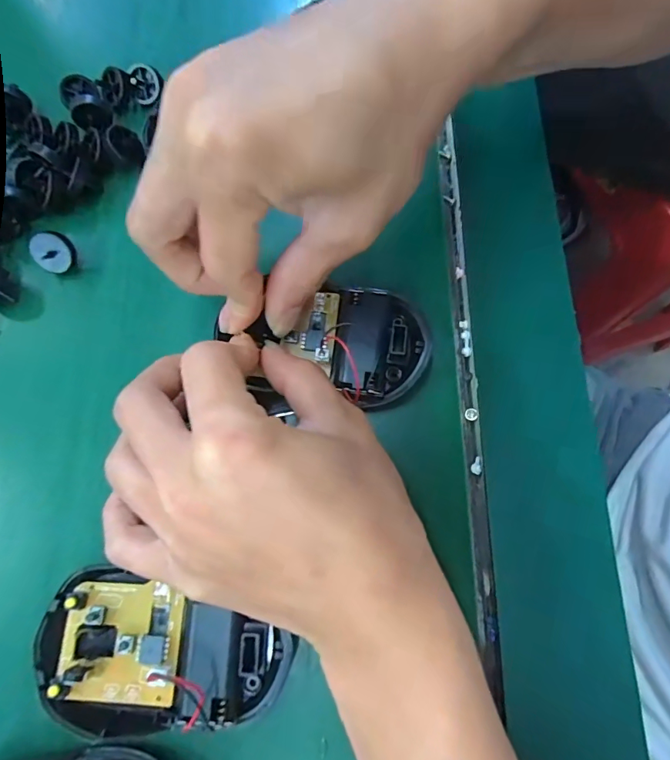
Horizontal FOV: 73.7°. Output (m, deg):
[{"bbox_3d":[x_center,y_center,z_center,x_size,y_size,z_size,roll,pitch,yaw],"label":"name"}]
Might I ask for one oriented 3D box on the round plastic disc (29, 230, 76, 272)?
[{"bbox_3d":[-0.140,-0.064,0.222,0.018,0.006,0.020,-45,118,-6],"label":"round plastic disc"}]

